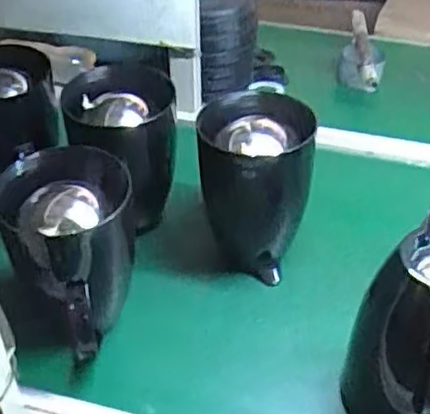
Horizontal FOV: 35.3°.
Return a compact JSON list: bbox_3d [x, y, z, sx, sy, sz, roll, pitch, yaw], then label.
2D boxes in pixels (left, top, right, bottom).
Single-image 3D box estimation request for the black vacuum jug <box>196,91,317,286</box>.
[{"bbox_3d":[0.043,-0.018,0.780,0.124,0.190,0.119,5,40,5],"label":"black vacuum jug"}]

